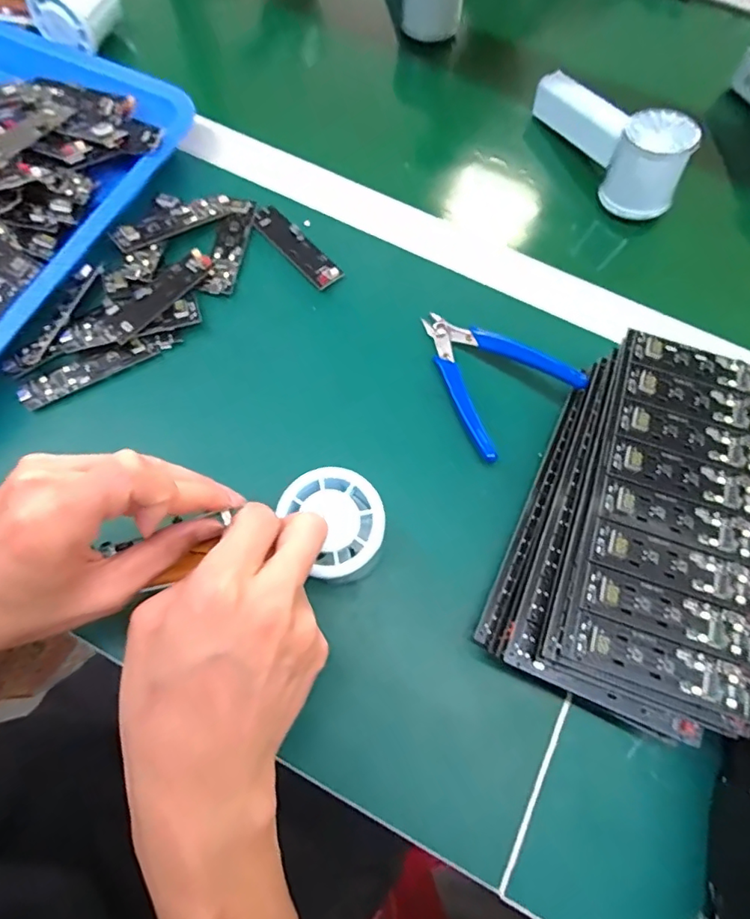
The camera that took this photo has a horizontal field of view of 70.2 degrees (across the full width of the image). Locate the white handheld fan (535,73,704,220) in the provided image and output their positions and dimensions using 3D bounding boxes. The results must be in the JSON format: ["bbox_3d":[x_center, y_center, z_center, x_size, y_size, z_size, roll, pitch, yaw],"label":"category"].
[{"bbox_3d":[0.197,-0.269,0.436,0.053,0.052,0.146,-23,72,-11],"label":"white handheld fan"}]

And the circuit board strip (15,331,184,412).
[{"bbox_3d":[-0.190,-0.066,0.368,0.107,0.010,0.021,-29,73,-12],"label":"circuit board strip"}]

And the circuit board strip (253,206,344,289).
[{"bbox_3d":[-0.062,-0.165,0.410,0.024,0.004,0.090,-38,75,-15],"label":"circuit board strip"}]

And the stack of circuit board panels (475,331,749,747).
[{"bbox_3d":[0.155,0.036,0.312,0.123,0.068,0.208,23,70,7],"label":"stack of circuit board panels"}]

